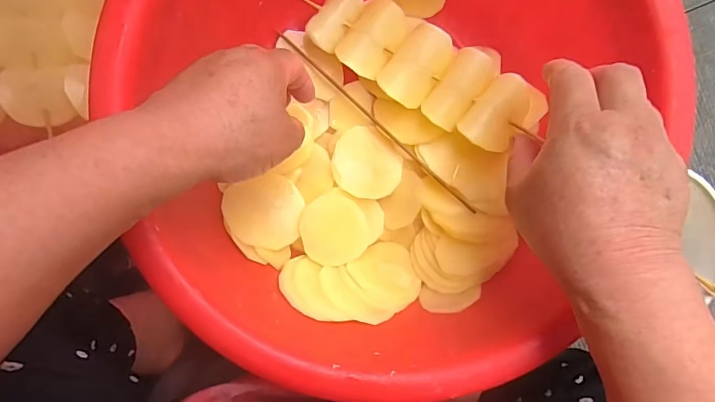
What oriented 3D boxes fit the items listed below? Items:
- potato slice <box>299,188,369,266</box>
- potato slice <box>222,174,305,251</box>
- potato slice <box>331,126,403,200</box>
[{"bbox_3d":[-0.019,0.022,0.373,0.055,0.006,0.060,-1,95,-11],"label":"potato slice"},{"bbox_3d":[-0.074,0.011,0.366,0.063,0.006,0.058,7,68,-19],"label":"potato slice"},{"bbox_3d":[0.007,-0.030,0.379,0.053,0.004,0.059,-44,95,-4],"label":"potato slice"}]

